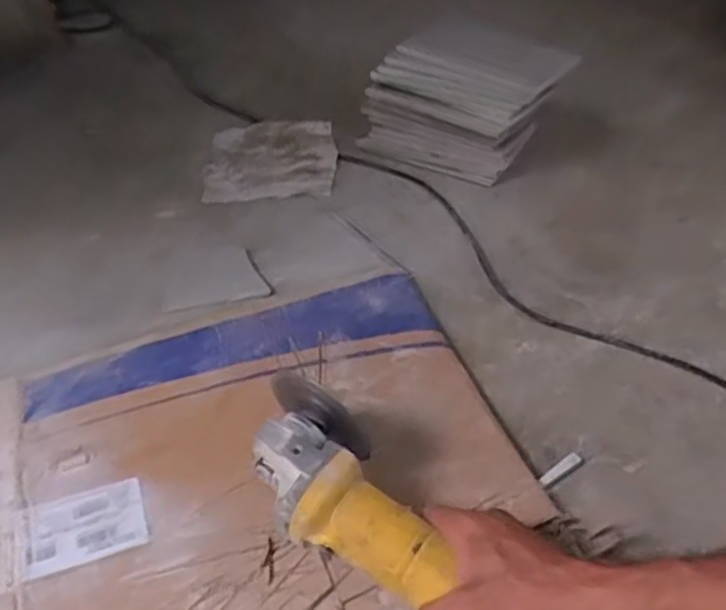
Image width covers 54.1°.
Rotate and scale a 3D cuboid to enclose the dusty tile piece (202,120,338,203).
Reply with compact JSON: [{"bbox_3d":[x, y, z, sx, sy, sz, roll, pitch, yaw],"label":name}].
[{"bbox_3d":[-0.129,-0.211,0.994,0.177,0.022,0.182,-4,45,-3],"label":"dusty tile piece"}]

